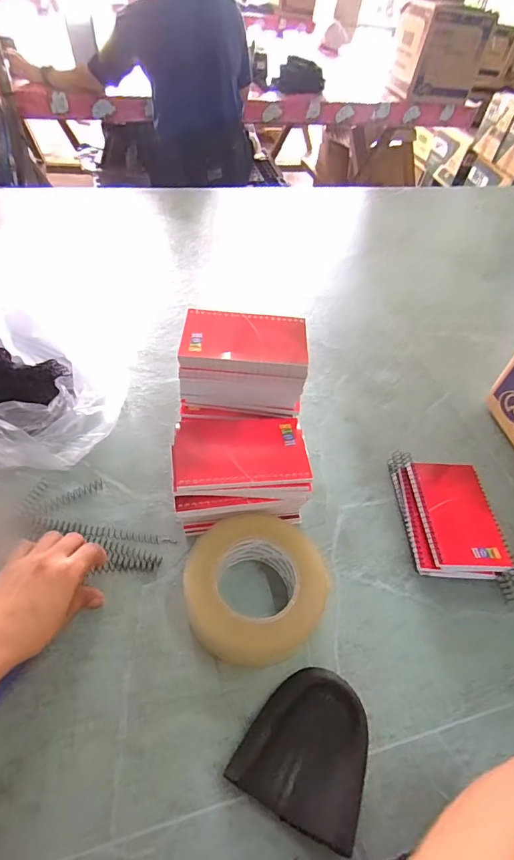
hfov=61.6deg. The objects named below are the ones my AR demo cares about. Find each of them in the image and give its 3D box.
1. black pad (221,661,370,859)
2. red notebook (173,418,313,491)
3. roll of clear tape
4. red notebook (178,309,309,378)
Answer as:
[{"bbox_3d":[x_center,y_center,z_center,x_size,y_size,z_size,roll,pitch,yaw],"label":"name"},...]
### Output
[{"bbox_3d":[0.043,0.251,0.345,0.094,0.030,0.101,27,52,14],"label":"black pad"},{"bbox_3d":[-0.016,0.018,0.432,0.129,0.012,0.085,-1,51,-9],"label":"red notebook"},{"bbox_3d":[-0.003,0.150,0.407,0.124,0.056,0.127,4,50,-5],"label":"roll of clear tape"},{"bbox_3d":[-0.012,-0.094,0.457,0.128,0.020,0.080,7,50,-3],"label":"red notebook"}]

